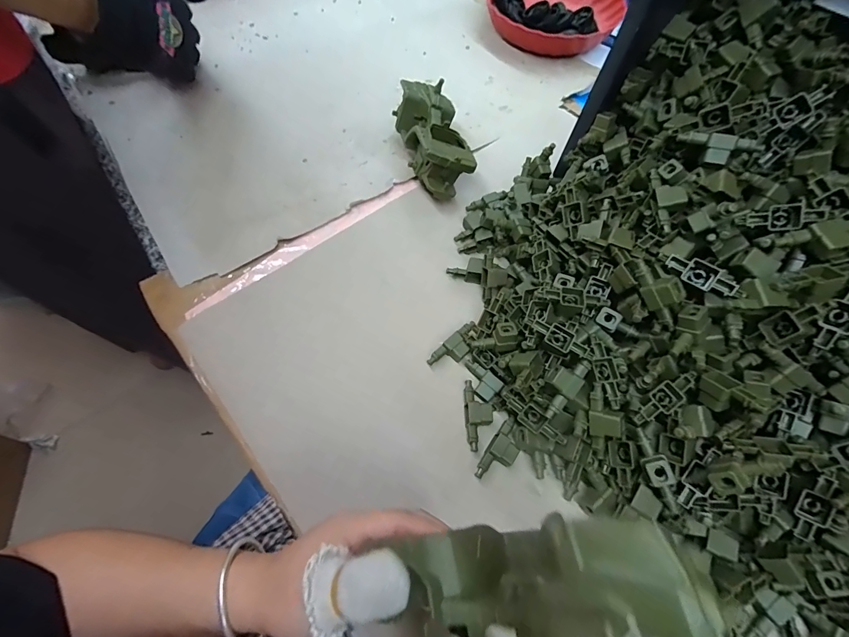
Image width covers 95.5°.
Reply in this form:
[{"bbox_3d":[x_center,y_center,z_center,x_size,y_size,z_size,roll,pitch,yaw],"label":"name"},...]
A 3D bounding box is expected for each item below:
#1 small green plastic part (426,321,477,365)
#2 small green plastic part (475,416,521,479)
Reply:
[{"bbox_3d":[0.035,0.029,0.409,0.065,0.017,0.025,-39,71,-20],"label":"small green plastic part"},{"bbox_3d":[0.074,0.125,0.365,0.026,0.014,0.066,35,67,14],"label":"small green plastic part"}]

